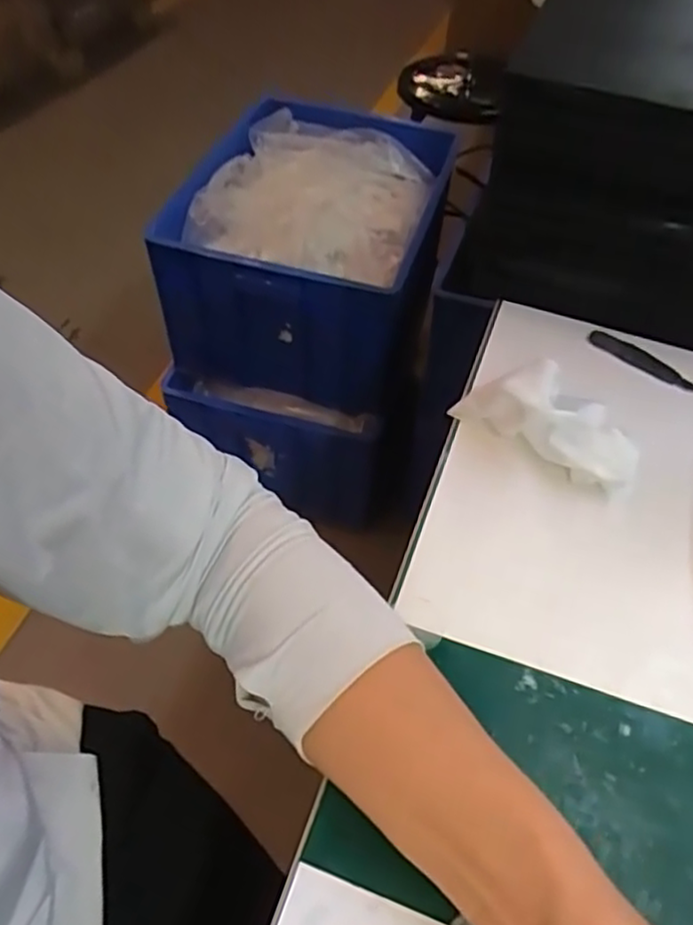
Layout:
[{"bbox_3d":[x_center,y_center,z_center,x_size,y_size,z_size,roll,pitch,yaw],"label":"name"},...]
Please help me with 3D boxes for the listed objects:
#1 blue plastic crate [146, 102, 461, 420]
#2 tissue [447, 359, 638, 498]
[{"bbox_3d":[-0.056,-0.380,1.232,0.417,0.263,0.527,10,50,5],"label":"blue plastic crate"},{"bbox_3d":[0.119,-0.020,0.413,0.111,0.058,0.037,19,50,10],"label":"tissue"}]

